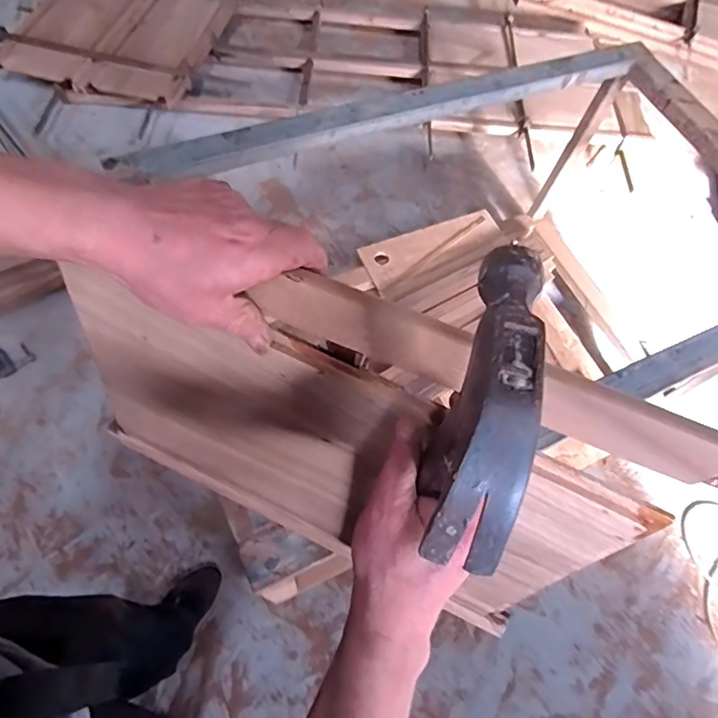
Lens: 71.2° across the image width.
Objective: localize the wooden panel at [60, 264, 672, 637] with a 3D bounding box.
[{"bbox_3d":[-0.042,0.099,0.456,0.461,0.298,0.015,25,51,6],"label":"wooden panel"}]

